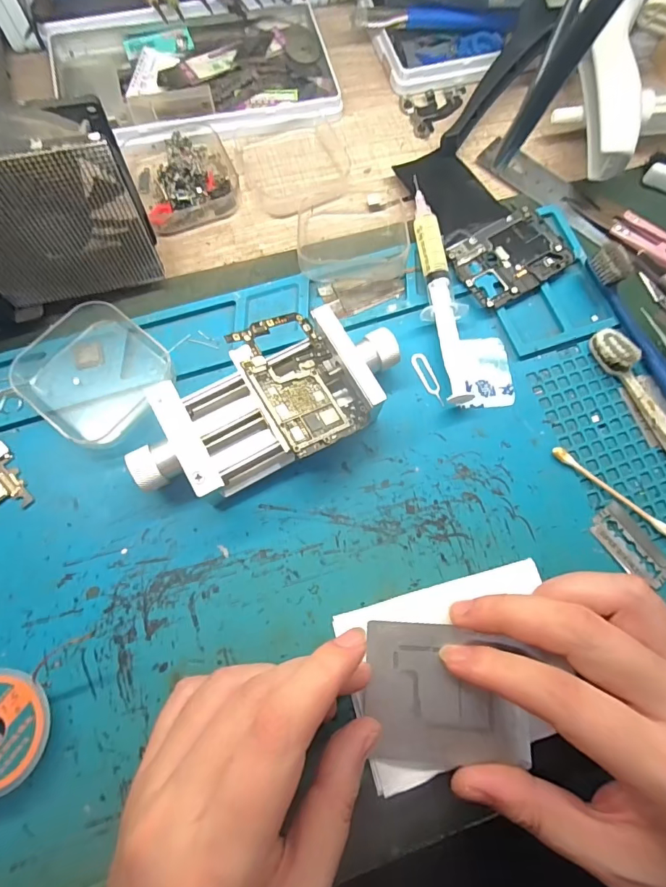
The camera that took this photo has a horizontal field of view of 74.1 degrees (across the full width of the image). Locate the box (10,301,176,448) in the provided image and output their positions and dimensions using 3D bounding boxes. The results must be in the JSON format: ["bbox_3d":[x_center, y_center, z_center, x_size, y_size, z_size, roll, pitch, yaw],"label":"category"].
[{"bbox_3d":[-0.124,-0.039,0.225,0.067,0.016,0.063,40,77,8],"label":"box"}]

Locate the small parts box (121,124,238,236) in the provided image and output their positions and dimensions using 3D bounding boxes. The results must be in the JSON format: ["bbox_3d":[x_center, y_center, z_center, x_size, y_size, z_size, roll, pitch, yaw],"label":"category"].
[{"bbox_3d":[-0.090,-0.165,0.266,0.059,0.018,0.061,-23,77,-8],"label":"small parts box"}]

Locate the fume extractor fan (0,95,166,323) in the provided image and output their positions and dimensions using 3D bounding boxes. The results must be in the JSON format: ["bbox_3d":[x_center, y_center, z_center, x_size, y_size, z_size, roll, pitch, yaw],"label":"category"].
[{"bbox_3d":[-0.130,-0.103,0.207,0.081,0.086,0.026,-23,77,-8],"label":"fume extractor fan"}]

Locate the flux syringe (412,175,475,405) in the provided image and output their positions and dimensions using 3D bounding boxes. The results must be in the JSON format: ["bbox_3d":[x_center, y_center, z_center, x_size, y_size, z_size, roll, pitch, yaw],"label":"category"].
[{"bbox_3d":[0.060,-0.088,0.249,0.020,0.017,0.137,-6,75,-4],"label":"flux syringe"}]

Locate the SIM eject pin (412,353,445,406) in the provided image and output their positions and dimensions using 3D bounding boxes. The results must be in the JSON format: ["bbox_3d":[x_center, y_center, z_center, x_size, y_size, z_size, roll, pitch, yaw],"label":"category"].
[{"bbox_3d":[0.053,-0.036,0.242,0.009,0.004,0.033,-22,77,-8],"label":"SIM eject pin"}]

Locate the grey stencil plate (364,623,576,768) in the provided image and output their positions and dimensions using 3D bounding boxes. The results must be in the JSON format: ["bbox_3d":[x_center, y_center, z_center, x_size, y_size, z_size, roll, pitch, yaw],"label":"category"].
[{"bbox_3d":[0.052,0.110,0.193,0.074,0.006,0.055,6,75,-1],"label":"grey stencil plate"}]

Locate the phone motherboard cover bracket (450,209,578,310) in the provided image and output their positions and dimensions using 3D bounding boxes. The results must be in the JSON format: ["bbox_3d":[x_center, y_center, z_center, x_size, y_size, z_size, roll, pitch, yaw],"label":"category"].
[{"bbox_3d":[0.104,-0.110,0.262,0.067,0.006,0.047,-30,78,-10],"label":"phone motherboard cover bracket"}]

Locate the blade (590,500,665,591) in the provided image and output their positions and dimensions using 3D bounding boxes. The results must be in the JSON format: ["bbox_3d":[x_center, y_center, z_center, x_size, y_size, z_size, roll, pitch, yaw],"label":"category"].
[{"bbox_3d":[0.151,0.051,0.221,0.023,0.004,0.042,-35,79,-10],"label":"blade"}]

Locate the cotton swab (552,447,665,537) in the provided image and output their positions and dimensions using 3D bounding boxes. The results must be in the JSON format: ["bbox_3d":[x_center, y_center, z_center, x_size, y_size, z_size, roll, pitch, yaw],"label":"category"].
[{"bbox_3d":[0.145,0.025,0.228,0.071,0.005,0.007,39,77,8],"label":"cotton swab"}]

